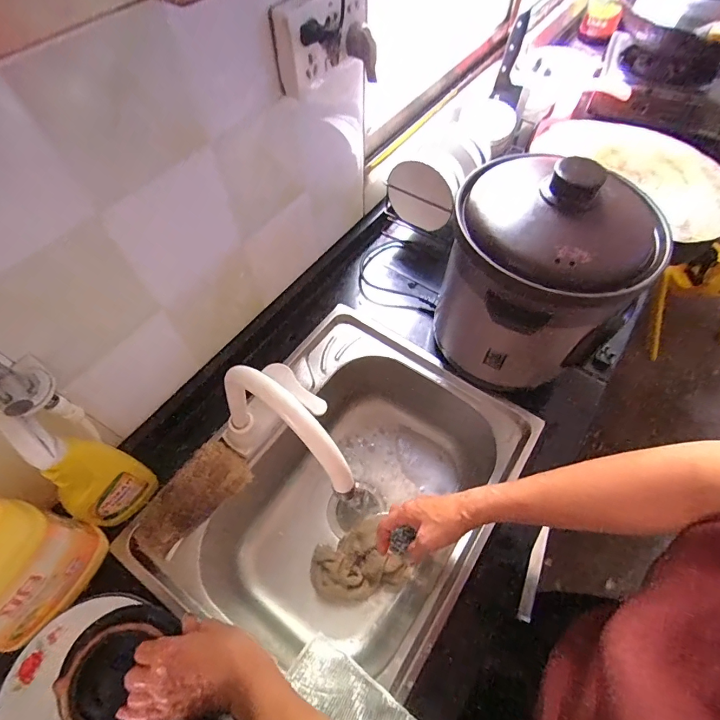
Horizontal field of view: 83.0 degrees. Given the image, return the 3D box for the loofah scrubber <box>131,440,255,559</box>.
[{"bbox_3d":[-0.233,0.193,0.559,0.062,0.058,0.171,36,65,20],"label":"loofah scrubber"}]

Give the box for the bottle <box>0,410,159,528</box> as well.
[{"bbox_3d":[-0.327,0.135,0.479,0.057,0.218,0.086,31,64,17],"label":"bottle"}]

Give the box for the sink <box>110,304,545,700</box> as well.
[{"bbox_3d":[-0.011,0.223,0.693,0.407,0.198,0.507,30,64,17],"label":"sink"}]

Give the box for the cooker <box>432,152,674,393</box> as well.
[{"bbox_3d":[0.246,-0.110,0.587,0.241,0.309,0.218,25,62,14],"label":"cooker"}]

